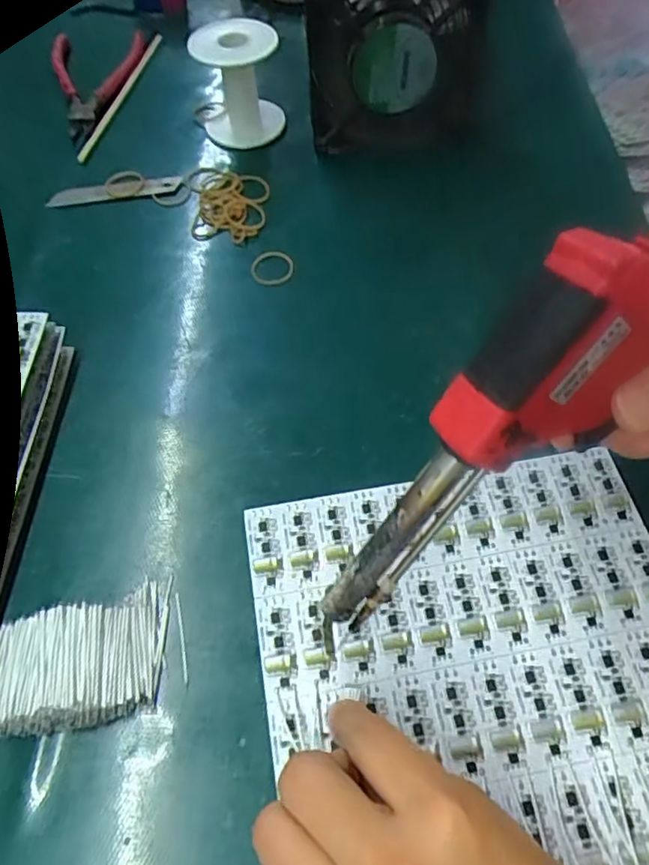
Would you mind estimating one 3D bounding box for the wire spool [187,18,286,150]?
[{"bbox_3d":[-0.066,-0.270,0.461,0.064,0.081,0.052,-7,58,-3],"label":"wire spool"}]

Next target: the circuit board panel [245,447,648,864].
[{"bbox_3d":[0.077,0.121,0.254,0.196,0.008,0.228,-9,58,-5],"label":"circuit board panel"}]

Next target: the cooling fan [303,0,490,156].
[{"bbox_3d":[0.051,-0.268,0.431,0.126,0.134,0.044,-4,59,0],"label":"cooling fan"}]

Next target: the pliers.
[{"bbox_3d":[-0.196,-0.307,0.513,0.075,0.025,0.123,-9,58,-4],"label":"pliers"}]

